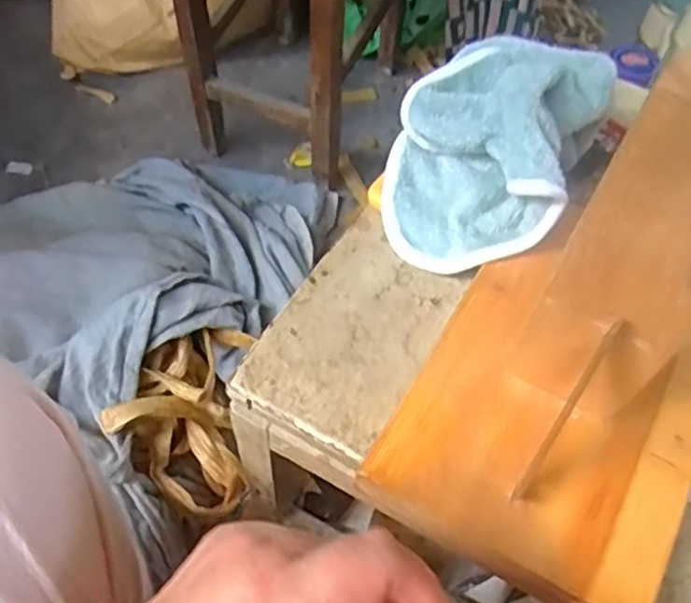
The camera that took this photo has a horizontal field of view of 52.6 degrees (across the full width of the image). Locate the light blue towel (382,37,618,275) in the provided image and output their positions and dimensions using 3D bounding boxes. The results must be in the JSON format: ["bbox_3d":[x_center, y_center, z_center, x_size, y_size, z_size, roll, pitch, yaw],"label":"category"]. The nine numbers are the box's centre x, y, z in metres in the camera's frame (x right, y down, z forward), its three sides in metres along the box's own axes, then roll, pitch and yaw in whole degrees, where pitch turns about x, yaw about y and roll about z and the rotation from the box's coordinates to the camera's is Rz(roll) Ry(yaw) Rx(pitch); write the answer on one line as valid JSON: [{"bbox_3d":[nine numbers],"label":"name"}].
[{"bbox_3d":[0.086,-0.104,0.413,0.110,0.086,0.161,24,62,12],"label":"light blue towel"}]

